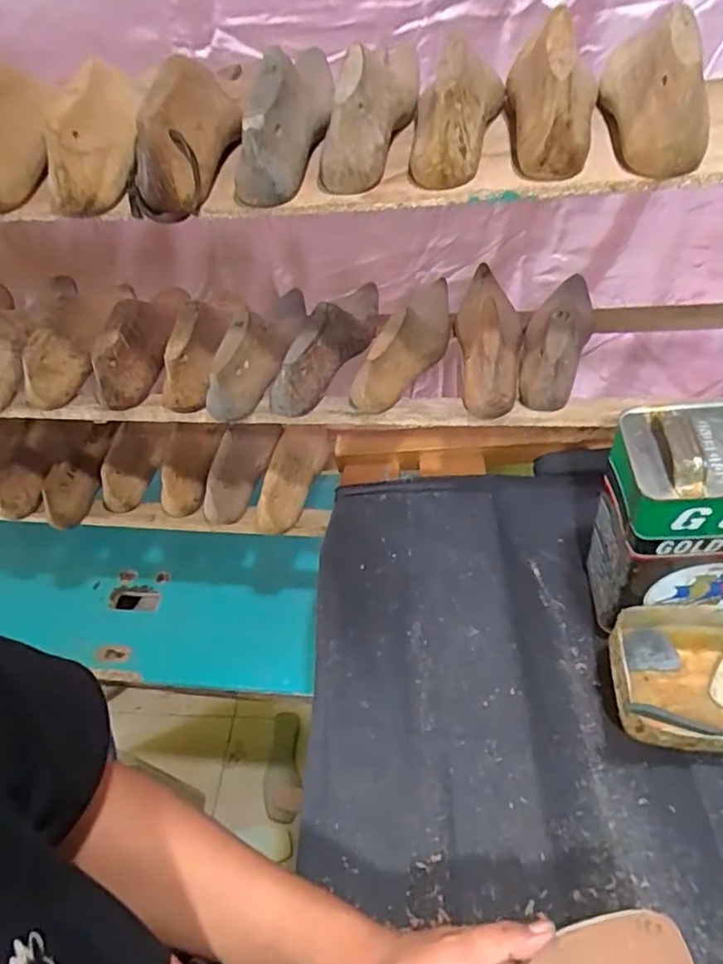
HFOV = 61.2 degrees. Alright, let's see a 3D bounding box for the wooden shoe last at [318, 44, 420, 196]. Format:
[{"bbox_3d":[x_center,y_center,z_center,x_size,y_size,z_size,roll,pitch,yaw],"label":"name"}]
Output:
[{"bbox_3d":[0.007,-0.321,0.520,0.049,0.083,0.165,12,51,15],"label":"wooden shoe last"}]

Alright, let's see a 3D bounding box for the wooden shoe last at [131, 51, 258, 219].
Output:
[{"bbox_3d":[-0.149,-0.321,0.538,0.064,0.086,0.193,10,65,14],"label":"wooden shoe last"}]

